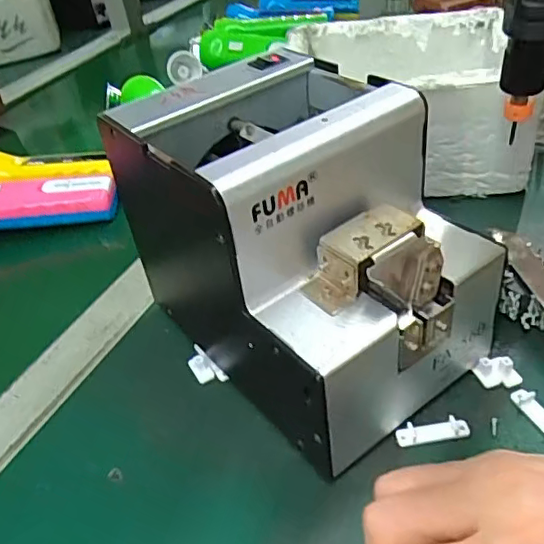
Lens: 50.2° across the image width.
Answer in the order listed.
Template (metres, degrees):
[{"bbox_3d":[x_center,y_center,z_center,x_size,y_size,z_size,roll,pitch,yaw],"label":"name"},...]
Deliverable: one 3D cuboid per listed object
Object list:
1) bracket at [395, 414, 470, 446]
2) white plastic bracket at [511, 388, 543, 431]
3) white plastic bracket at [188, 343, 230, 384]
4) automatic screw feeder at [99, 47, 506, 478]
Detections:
[{"bbox_3d":[0.083,0.082,0.301,0.038,0.004,0.012,-9,39,-1],"label":"bracket"},{"bbox_3d":[0.141,0.074,0.302,0.012,0.006,0.039,-18,40,-12],"label":"white plastic bracket"},{"bbox_3d":[-0.041,0.057,0.350,0.014,0.006,0.033,-31,44,-26],"label":"white plastic bracket"},{"bbox_3d":[0.015,-0.016,0.320,0.126,0.147,0.175,-30,44,-25],"label":"automatic screw feeder"}]

